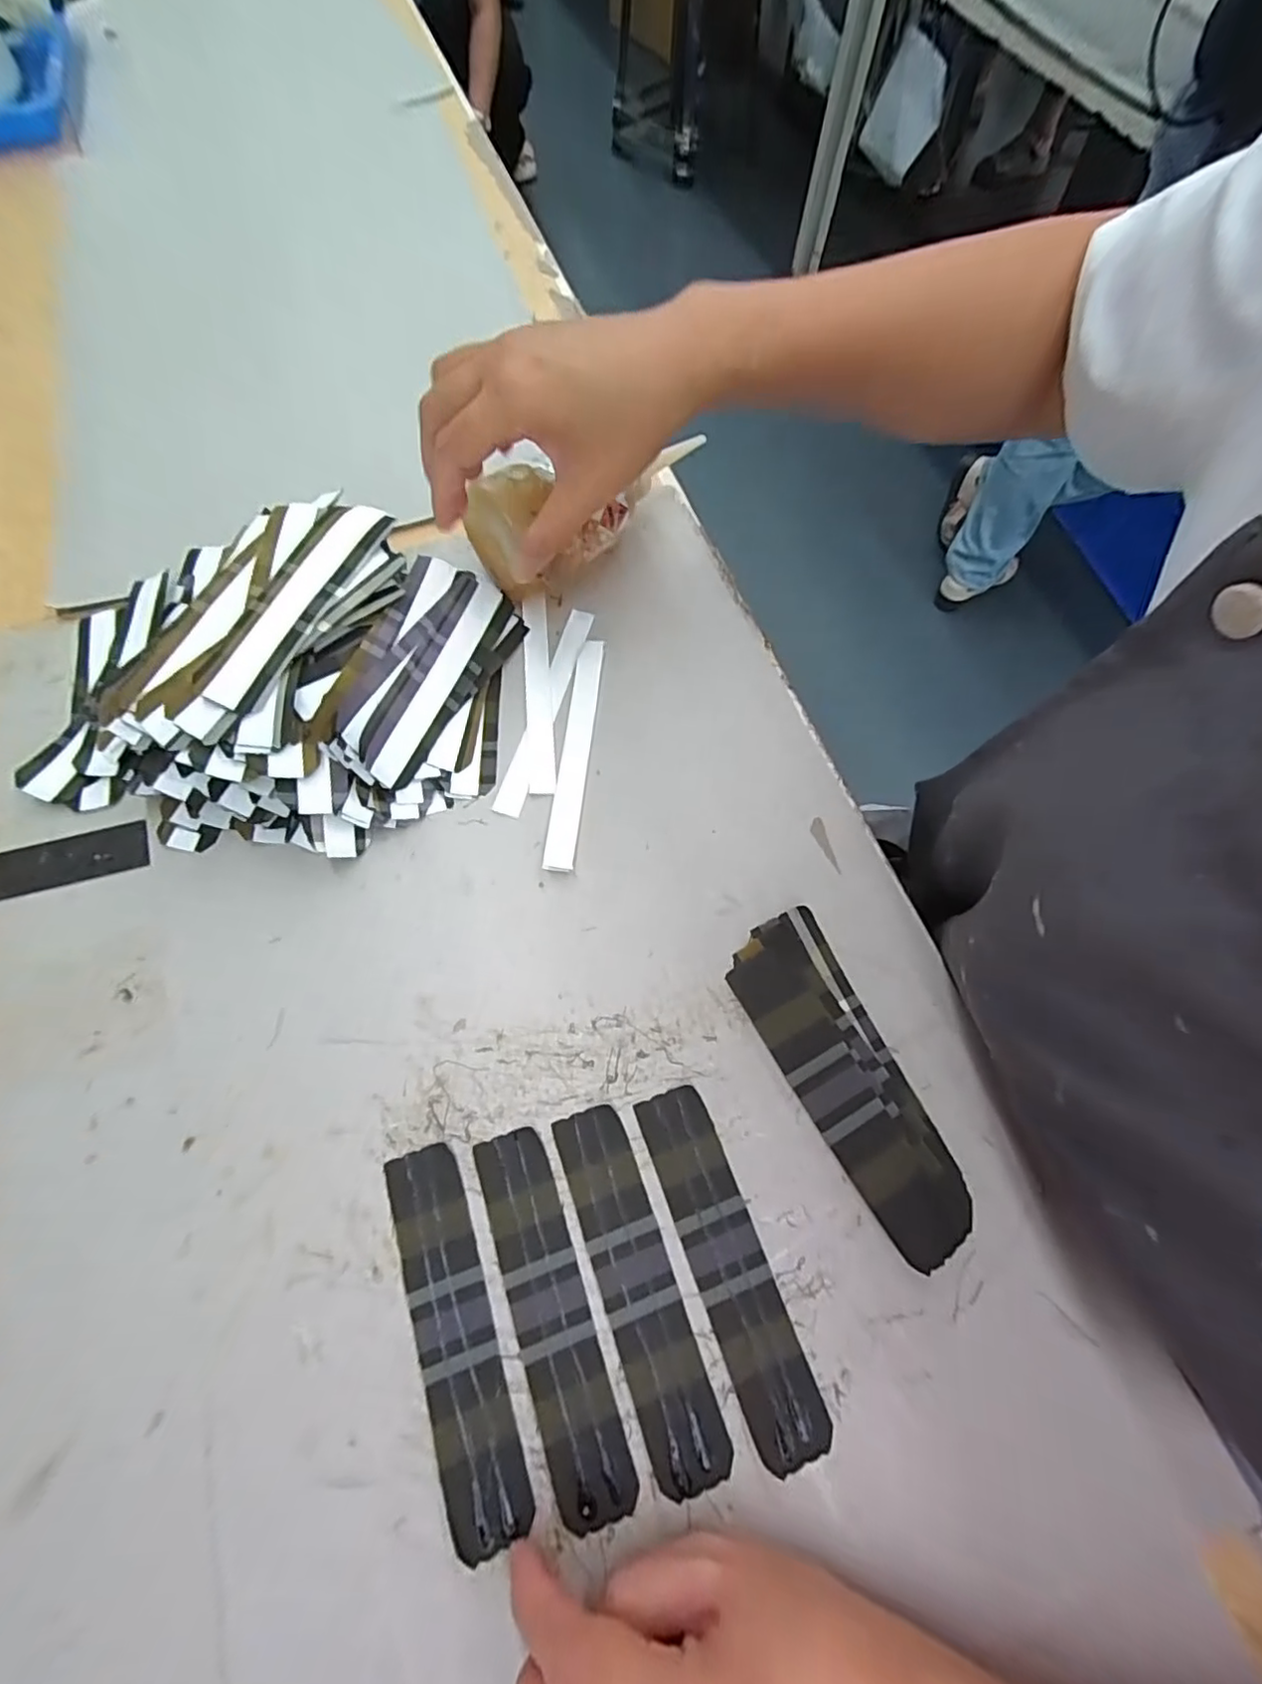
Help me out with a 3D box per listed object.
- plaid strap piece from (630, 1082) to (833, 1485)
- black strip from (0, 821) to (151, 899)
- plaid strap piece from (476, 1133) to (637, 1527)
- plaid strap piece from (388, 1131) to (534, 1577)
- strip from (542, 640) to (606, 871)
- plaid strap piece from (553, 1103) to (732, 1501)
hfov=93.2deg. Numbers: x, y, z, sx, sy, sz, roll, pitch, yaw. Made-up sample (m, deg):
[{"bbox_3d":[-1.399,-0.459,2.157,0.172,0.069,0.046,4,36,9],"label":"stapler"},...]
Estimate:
[{"bbox_3d":[0.042,0.179,0.257,0.032,0.004,0.139,-20,71,-7],"label":"plaid strap piece"},{"bbox_3d":[-0.311,0.010,0.327,0.087,0.004,0.028,-14,70,-5],"label":"black strip"},{"bbox_3d":[-0.034,0.197,0.251,0.034,0.004,0.140,-18,70,-6],"label":"plaid strap piece"},{"bbox_3d":[-0.074,0.202,0.247,0.030,0.004,0.138,-18,70,-7],"label":"plaid strap piece"},{"bbox_3d":[-0.032,-0.052,0.339,0.017,0.011,0.140,6,69,2],"label":"strip"},{"bbox_3d":[0.003,0.186,0.253,0.032,0.004,0.140,-20,70,-7],"label":"plaid strap piece"}]

